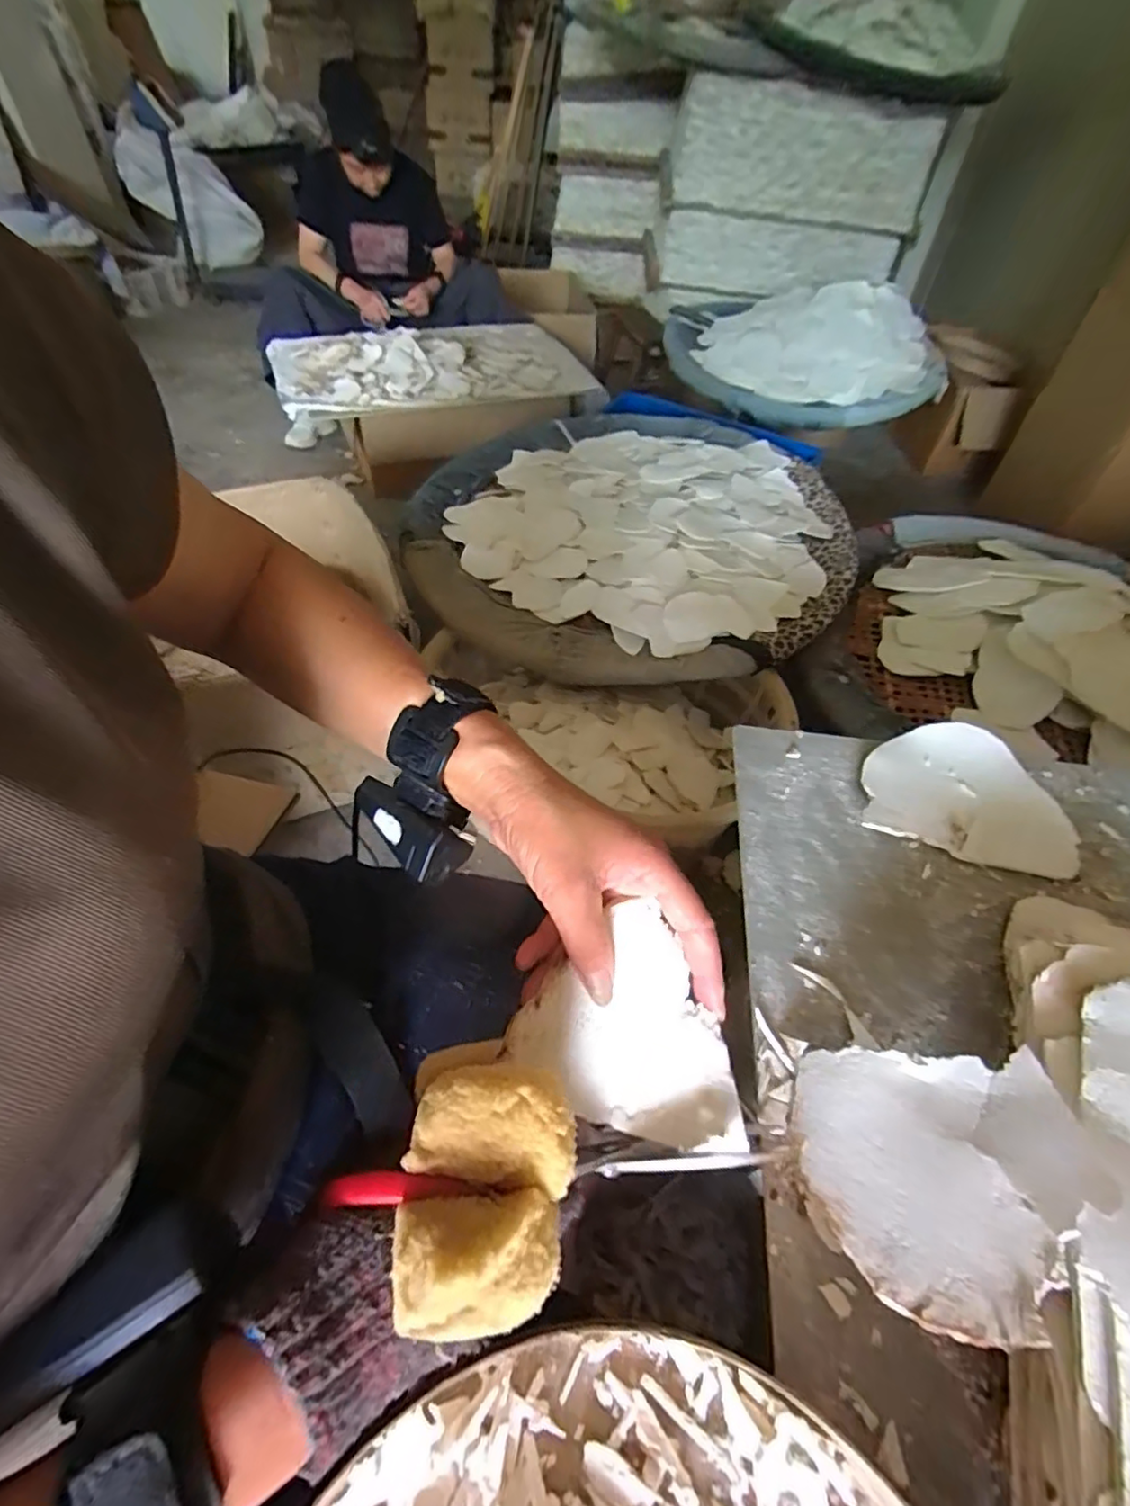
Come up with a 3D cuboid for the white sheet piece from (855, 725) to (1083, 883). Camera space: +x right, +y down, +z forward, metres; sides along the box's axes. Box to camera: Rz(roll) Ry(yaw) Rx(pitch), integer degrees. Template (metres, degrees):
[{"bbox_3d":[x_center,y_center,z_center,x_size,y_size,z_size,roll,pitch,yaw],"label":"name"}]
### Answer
[{"bbox_3d":[0.316,0.031,0.482,0.150,0.015,0.126,16,52,9],"label":"white sheet piece"}]

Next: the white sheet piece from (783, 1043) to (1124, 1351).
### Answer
[{"bbox_3d":[0.174,0.201,0.288,0.129,0.008,0.109,-21,38,36],"label":"white sheet piece"}]

